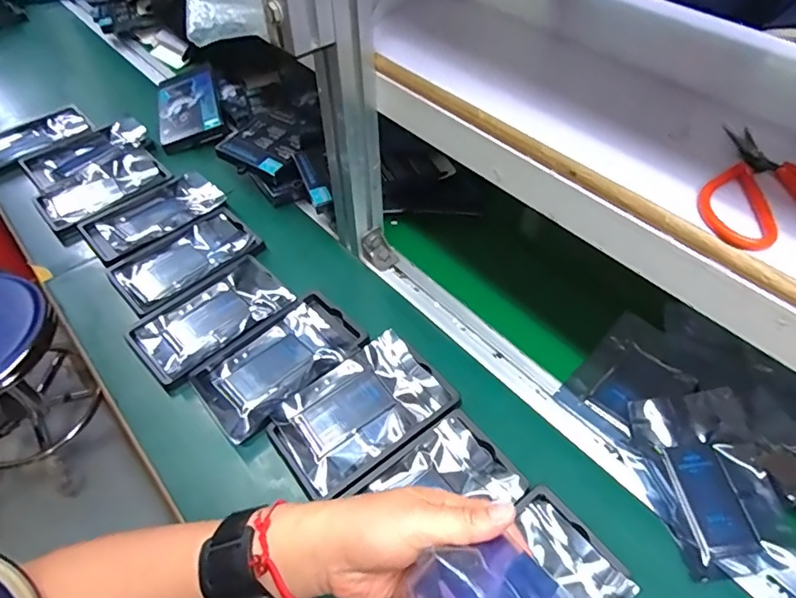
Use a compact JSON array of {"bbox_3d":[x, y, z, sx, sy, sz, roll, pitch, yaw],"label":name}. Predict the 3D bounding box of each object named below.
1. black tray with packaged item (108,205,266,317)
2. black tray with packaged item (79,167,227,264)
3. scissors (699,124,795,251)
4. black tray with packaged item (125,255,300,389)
[{"bbox_3d":[-0.249,-0.049,0.617,0.159,0.011,0.097,-35,59,-23],"label":"black tray with packaged item"},{"bbox_3d":[-0.312,-0.111,0.668,0.165,0.013,0.104,-33,58,-22],"label":"black tray with packaged item"},{"bbox_3d":[0.243,-0.075,0.338,0.098,0.009,0.116,5,50,4],"label":"scissors"},{"bbox_3d":[-0.198,0.020,0.558,0.156,0.009,0.100,-38,60,-25],"label":"black tray with packaged item"}]

